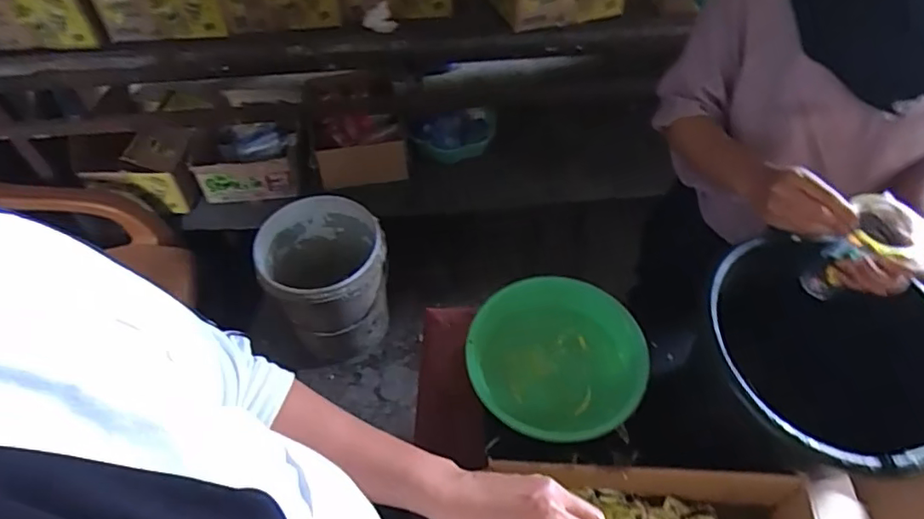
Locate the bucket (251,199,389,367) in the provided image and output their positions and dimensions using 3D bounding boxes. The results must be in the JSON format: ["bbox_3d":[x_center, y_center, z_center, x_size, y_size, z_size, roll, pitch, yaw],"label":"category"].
[{"bbox_3d":[-0.349,0.050,1.544,0.296,0.368,0.300,-1,53,1],"label":"bucket"}]

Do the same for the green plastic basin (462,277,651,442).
[{"bbox_3d":[0.131,0.143,0.789,0.232,0.076,0.225,-1,53,1],"label":"green plastic basin"}]

